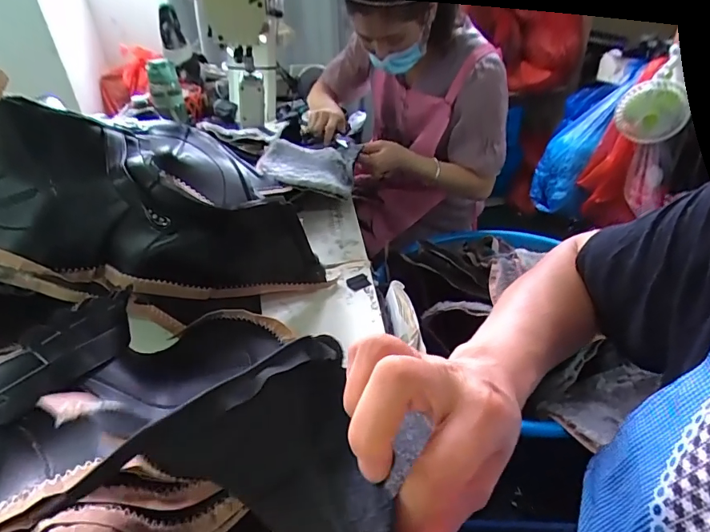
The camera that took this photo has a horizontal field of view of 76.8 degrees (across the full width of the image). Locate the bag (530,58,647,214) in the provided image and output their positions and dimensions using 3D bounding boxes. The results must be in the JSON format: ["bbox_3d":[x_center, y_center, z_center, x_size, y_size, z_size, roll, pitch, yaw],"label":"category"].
[{"bbox_3d":[0.806,-0.452,1.582,0.109,0.540,0.197,5,25,-37],"label":"bag"}]

